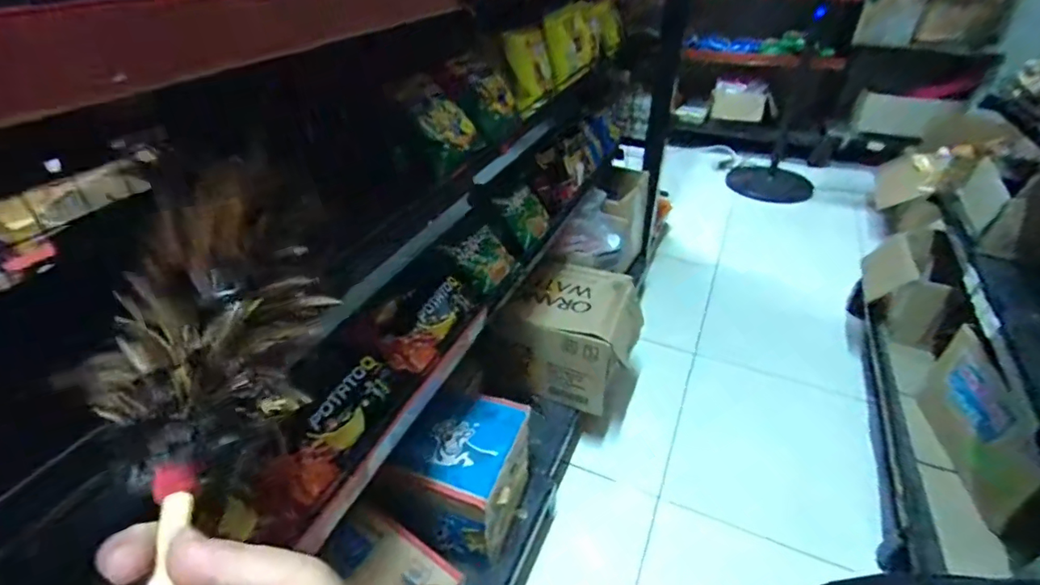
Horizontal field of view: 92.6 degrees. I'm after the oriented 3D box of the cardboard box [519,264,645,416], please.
[{"bbox_3d":[0.137,0.092,1.178,0.236,0.205,0.271,18,40,24],"label":"cardboard box"}]

